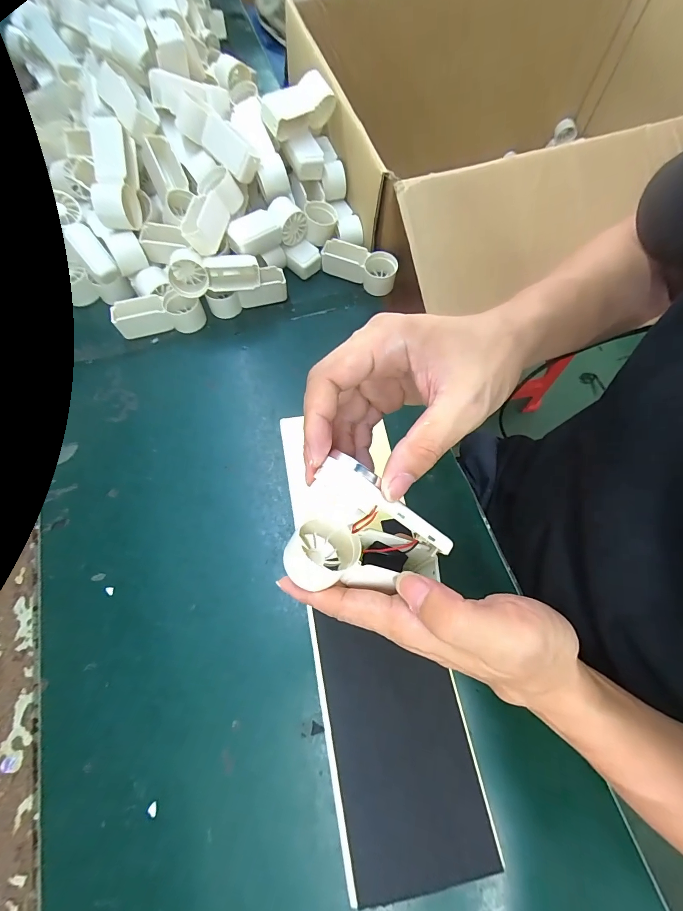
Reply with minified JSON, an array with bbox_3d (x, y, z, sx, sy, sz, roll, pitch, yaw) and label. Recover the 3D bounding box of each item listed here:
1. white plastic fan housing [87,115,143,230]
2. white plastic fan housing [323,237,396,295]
[{"bbox_3d":[-0.232,-0.283,0.366,0.039,0.035,0.094,0,102,-3],"label":"white plastic fan housing"},{"bbox_3d":[0.021,-0.227,0.435,0.091,0.037,0.035,17,68,4],"label":"white plastic fan housing"}]

